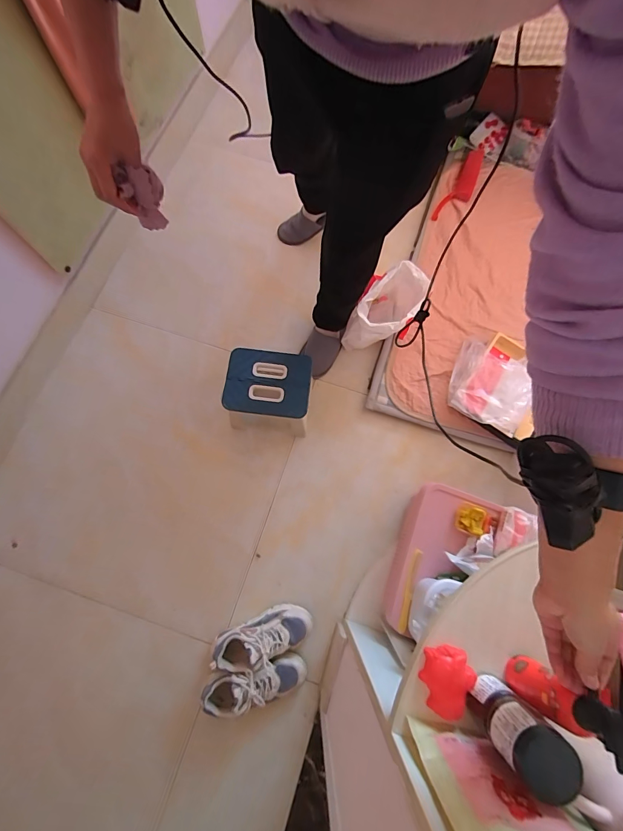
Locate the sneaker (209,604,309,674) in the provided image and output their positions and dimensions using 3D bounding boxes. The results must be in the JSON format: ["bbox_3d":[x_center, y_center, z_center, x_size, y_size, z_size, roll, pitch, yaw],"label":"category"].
[{"bbox_3d":[-0.128,0.572,0.906,0.262,0.091,0.100,-20,76,-7],"label":"sneaker"}]

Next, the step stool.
[{"bbox_3d":[-0.121,-0.064,1.035,0.227,0.183,0.189,7,74,0],"label":"step stool"}]

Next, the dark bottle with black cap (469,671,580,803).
[{"bbox_3d":[0.232,0.360,0.400,0.056,0.116,0.064,-38,79,-11],"label":"dark bottle with black cap"}]

